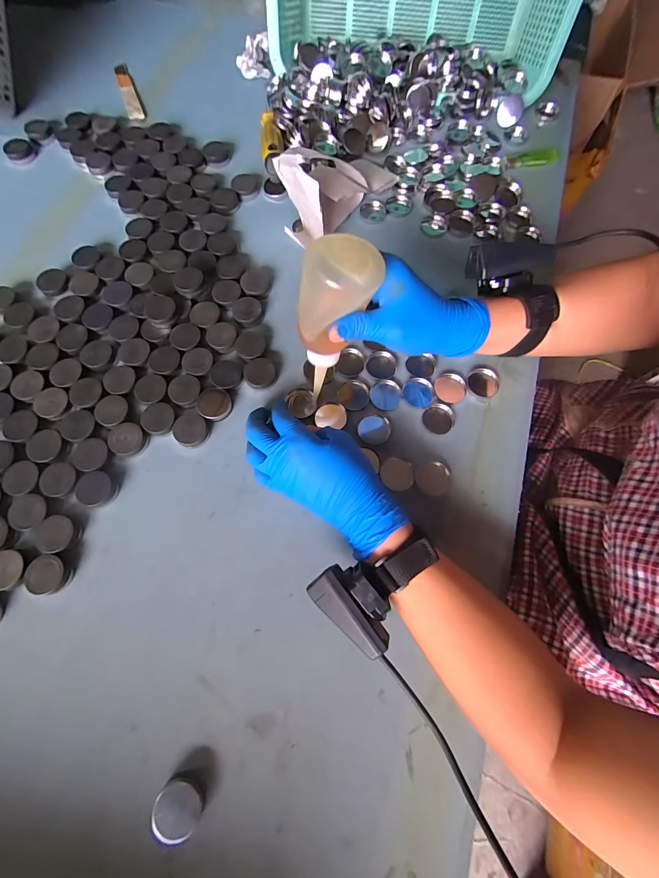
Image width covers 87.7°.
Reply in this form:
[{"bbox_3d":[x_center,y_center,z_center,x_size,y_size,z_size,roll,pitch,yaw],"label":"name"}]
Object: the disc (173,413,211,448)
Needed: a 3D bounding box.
[{"bbox_3d":[-0.139,-0.009,0.345,0.032,0.010,0.033,0,72,-1],"label":"disc"}]

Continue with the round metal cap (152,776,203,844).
[{"bbox_3d":[-0.112,0.270,0.251,0.034,0.015,0.030,8,72,2],"label":"round metal cap"}]

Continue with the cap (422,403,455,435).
[{"bbox_3d":[0.114,-0.021,0.358,0.033,0.005,0.031,0,72,-1],"label":"cap"}]

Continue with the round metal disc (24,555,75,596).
[{"bbox_3d":[-0.242,0.117,0.296,0.032,0.013,0.031,0,72,-1],"label":"round metal disc"}]

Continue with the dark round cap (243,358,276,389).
[{"bbox_3d":[-0.074,-0.069,0.367,0.032,0.013,0.037,-34,75,-11],"label":"dark round cap"}]

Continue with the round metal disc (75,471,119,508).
[{"bbox_3d":[-0.221,0.048,0.325,0.034,0.013,0.031,0,72,-1],"label":"round metal disc"}]

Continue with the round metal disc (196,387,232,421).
[{"bbox_3d":[-0.119,-0.036,0.352,0.034,0.005,0.033,1,79,-6],"label":"round metal disc"}]

